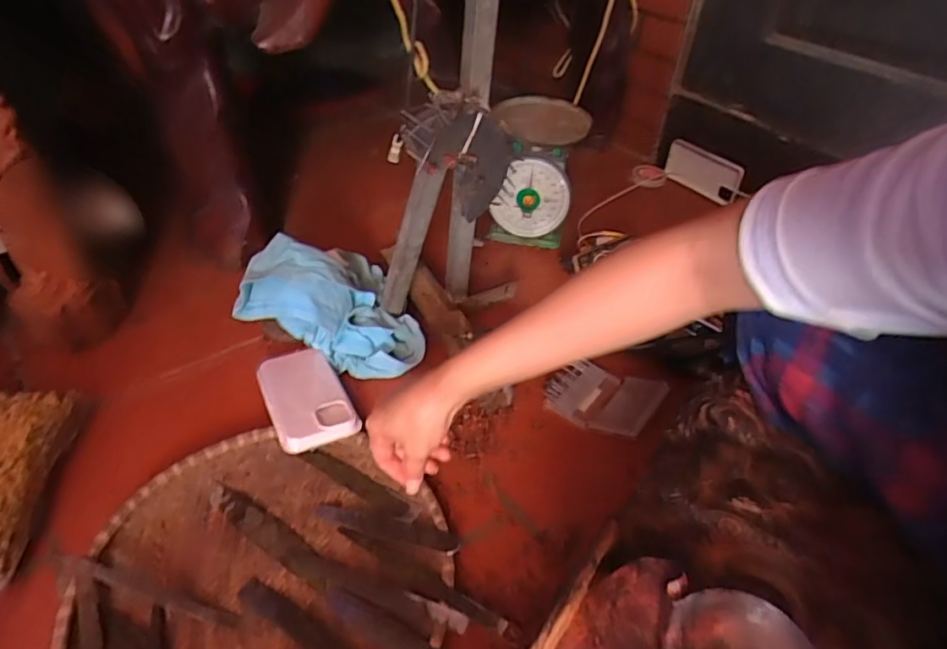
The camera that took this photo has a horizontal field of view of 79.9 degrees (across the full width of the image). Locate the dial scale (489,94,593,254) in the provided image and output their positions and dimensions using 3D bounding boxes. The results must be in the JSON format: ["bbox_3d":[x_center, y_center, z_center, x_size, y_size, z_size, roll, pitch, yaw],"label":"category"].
[{"bbox_3d":[0.102,-0.252,0.940,0.145,0.188,0.143,8,43,7],"label":"dial scale"}]

